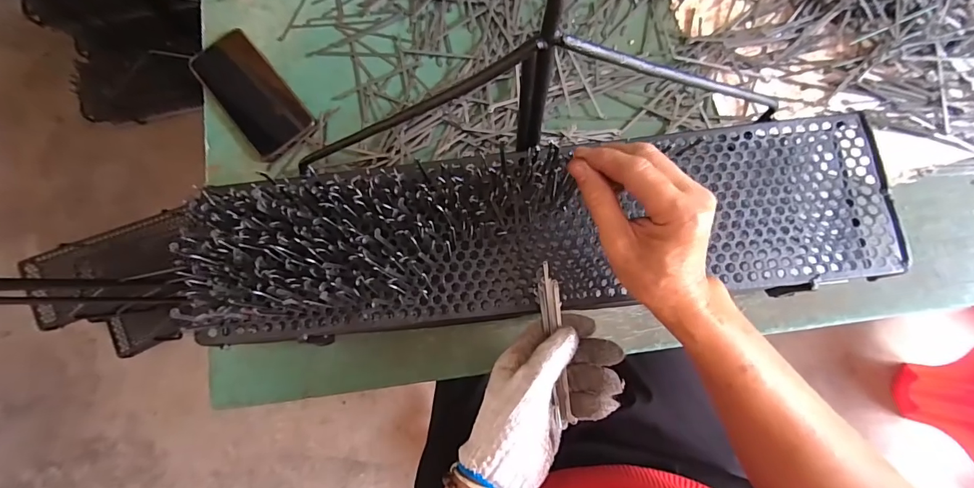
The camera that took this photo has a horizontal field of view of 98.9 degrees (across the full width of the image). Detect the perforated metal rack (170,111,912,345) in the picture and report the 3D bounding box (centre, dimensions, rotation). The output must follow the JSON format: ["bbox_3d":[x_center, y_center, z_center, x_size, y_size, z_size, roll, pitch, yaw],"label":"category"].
[{"bbox_3d":[0.045,-0.011,0.357,0.586,0.054,0.139,-7,81,-2],"label":"perforated metal rack"}]

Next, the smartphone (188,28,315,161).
[{"bbox_3d":[-0.278,-0.177,0.490,0.074,0.009,0.161,-40,81,-3],"label":"smartphone"}]

